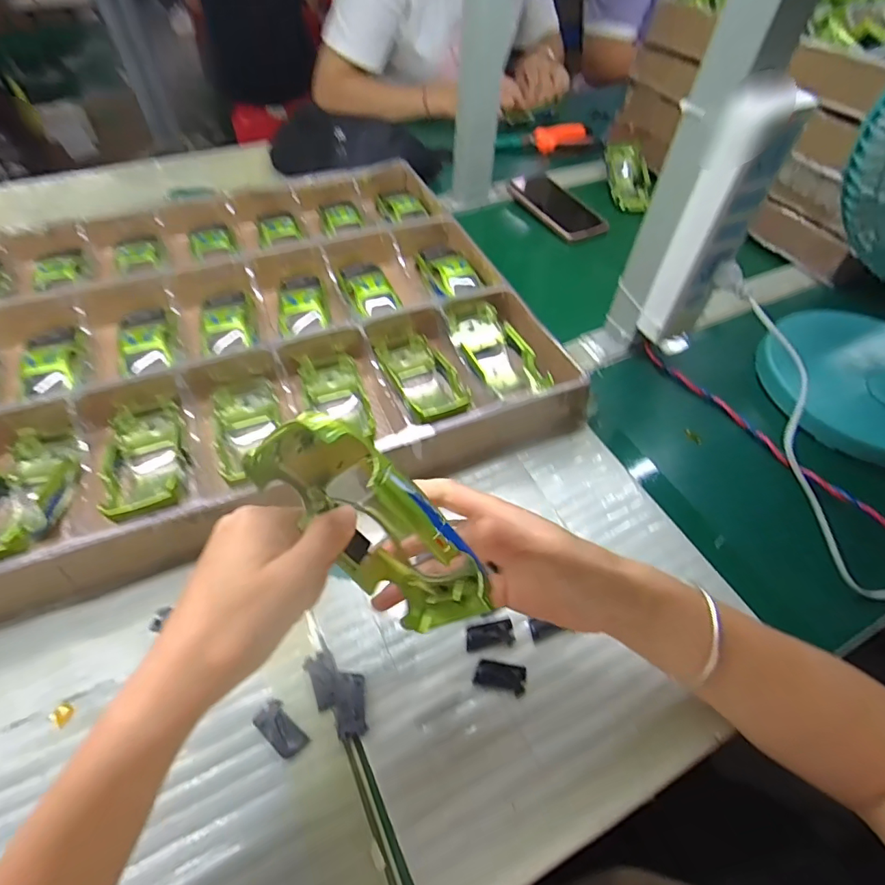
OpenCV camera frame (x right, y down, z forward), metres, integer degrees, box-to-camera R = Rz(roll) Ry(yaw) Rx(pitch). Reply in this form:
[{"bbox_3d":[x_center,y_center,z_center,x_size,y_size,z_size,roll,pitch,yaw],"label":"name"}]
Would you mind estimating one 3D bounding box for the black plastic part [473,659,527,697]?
[{"bbox_3d":[0.038,0.152,0.314,0.032,0.004,0.016,12,53,7],"label":"black plastic part"}]

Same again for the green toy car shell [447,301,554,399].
[{"bbox_3d":[0.052,-0.085,0.469,0.070,0.035,0.126,-17,55,-15],"label":"green toy car shell"}]

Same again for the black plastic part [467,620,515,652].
[{"bbox_3d":[0.032,0.132,0.329,0.032,0.005,0.016,-6,53,-7],"label":"black plastic part"}]

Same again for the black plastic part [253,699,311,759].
[{"bbox_3d":[-0.100,0.176,0.295,0.035,0.004,0.018,39,61,24],"label":"black plastic part"}]

